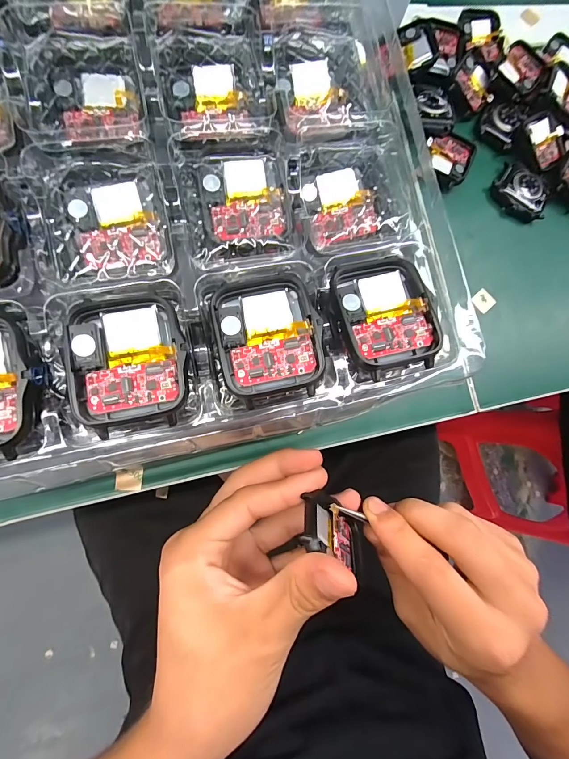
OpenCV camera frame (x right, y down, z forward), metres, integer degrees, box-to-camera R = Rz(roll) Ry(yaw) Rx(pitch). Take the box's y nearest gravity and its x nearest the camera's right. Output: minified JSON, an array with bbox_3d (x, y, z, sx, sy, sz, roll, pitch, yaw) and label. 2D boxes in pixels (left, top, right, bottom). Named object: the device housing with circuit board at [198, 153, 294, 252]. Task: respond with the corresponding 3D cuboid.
[{"bbox_3d":[-0.016,-0.074,0.142,0.037,0.012,0.042,-7,83,-9],"label":"device housing with circuit board"}]

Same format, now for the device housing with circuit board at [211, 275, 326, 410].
[{"bbox_3d":[-0.006,-0.016,0.127,0.037,0.007,0.044,-12,83,-9],"label":"device housing with circuit board"}]

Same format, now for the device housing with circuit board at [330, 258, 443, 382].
[{"bbox_3d":[0.040,-0.026,0.134,0.037,0.008,0.045,-15,84,-10],"label":"device housing with circuit board"}]

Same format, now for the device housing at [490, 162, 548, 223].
[{"bbox_3d":[0.188,-0.147,0.269,0.034,0.011,0.047,-41,89,-11],"label":"device housing"}]

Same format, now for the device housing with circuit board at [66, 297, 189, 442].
[{"bbox_3d":[-0.053,-0.007,0.117,0.037,0.008,0.045,-6,83,-9],"label":"device housing with circuit board"}]

